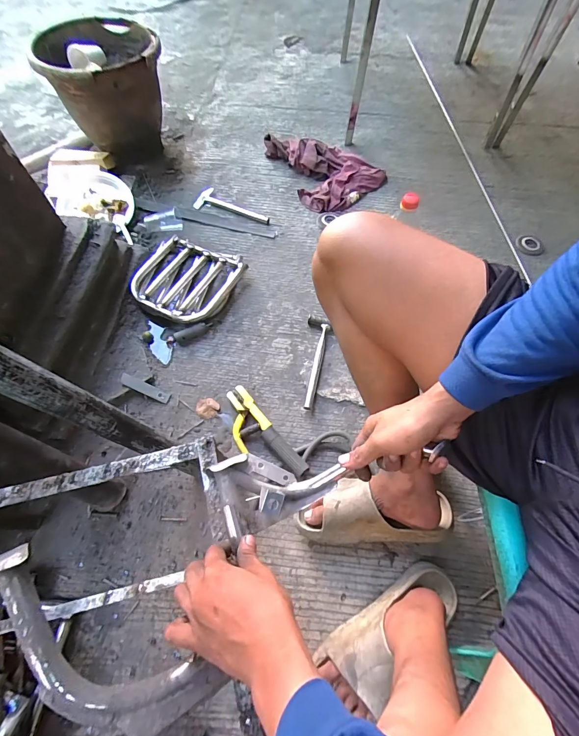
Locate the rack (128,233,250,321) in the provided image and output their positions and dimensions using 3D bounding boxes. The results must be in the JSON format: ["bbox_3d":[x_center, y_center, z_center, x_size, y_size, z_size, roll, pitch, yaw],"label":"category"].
[{"bbox_3d":[-0.281,-0.251,0.953,0.258,0.050,0.274,28,67,13],"label":"rack"}]

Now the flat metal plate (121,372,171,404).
[{"bbox_3d":[-0.339,0.048,0.817,0.121,0.006,0.026,27,74,-4],"label":"flat metal plate"}]

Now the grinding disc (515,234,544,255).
[{"bbox_3d":[0.713,-0.366,1.033,0.072,0.009,0.075,0,63,0],"label":"grinding disc"}]

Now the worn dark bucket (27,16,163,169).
[{"bbox_3d":[-0.562,-0.865,1.126,0.319,0.305,0.306,0,63,0],"label":"worn dark bucket"}]

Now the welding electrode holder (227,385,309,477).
[{"bbox_3d":[-0.071,0.151,0.761,0.090,0.039,0.249,-36,69,-16],"label":"welding electrode holder"}]

